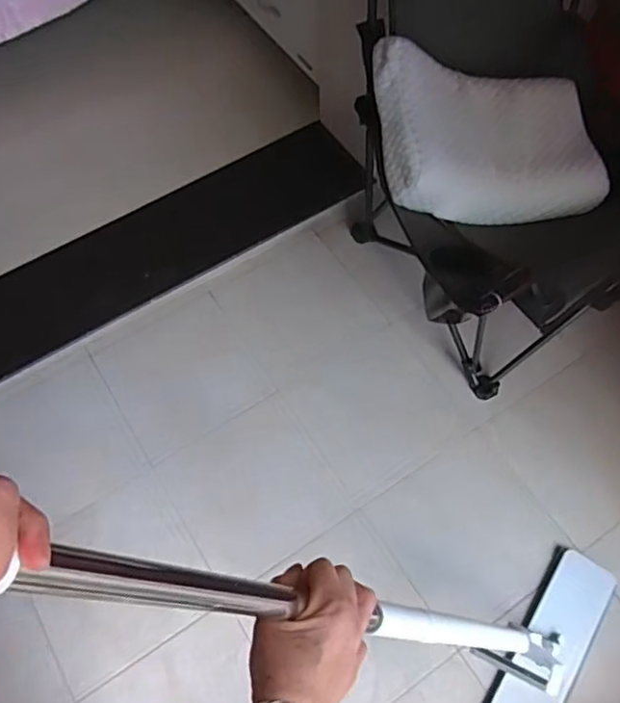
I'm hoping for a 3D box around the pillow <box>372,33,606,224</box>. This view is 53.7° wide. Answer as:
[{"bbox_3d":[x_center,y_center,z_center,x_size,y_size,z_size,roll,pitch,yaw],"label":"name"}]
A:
[{"bbox_3d":[0.324,-0.381,1.093,0.456,0.093,0.290,-4,80,-29],"label":"pillow"}]

